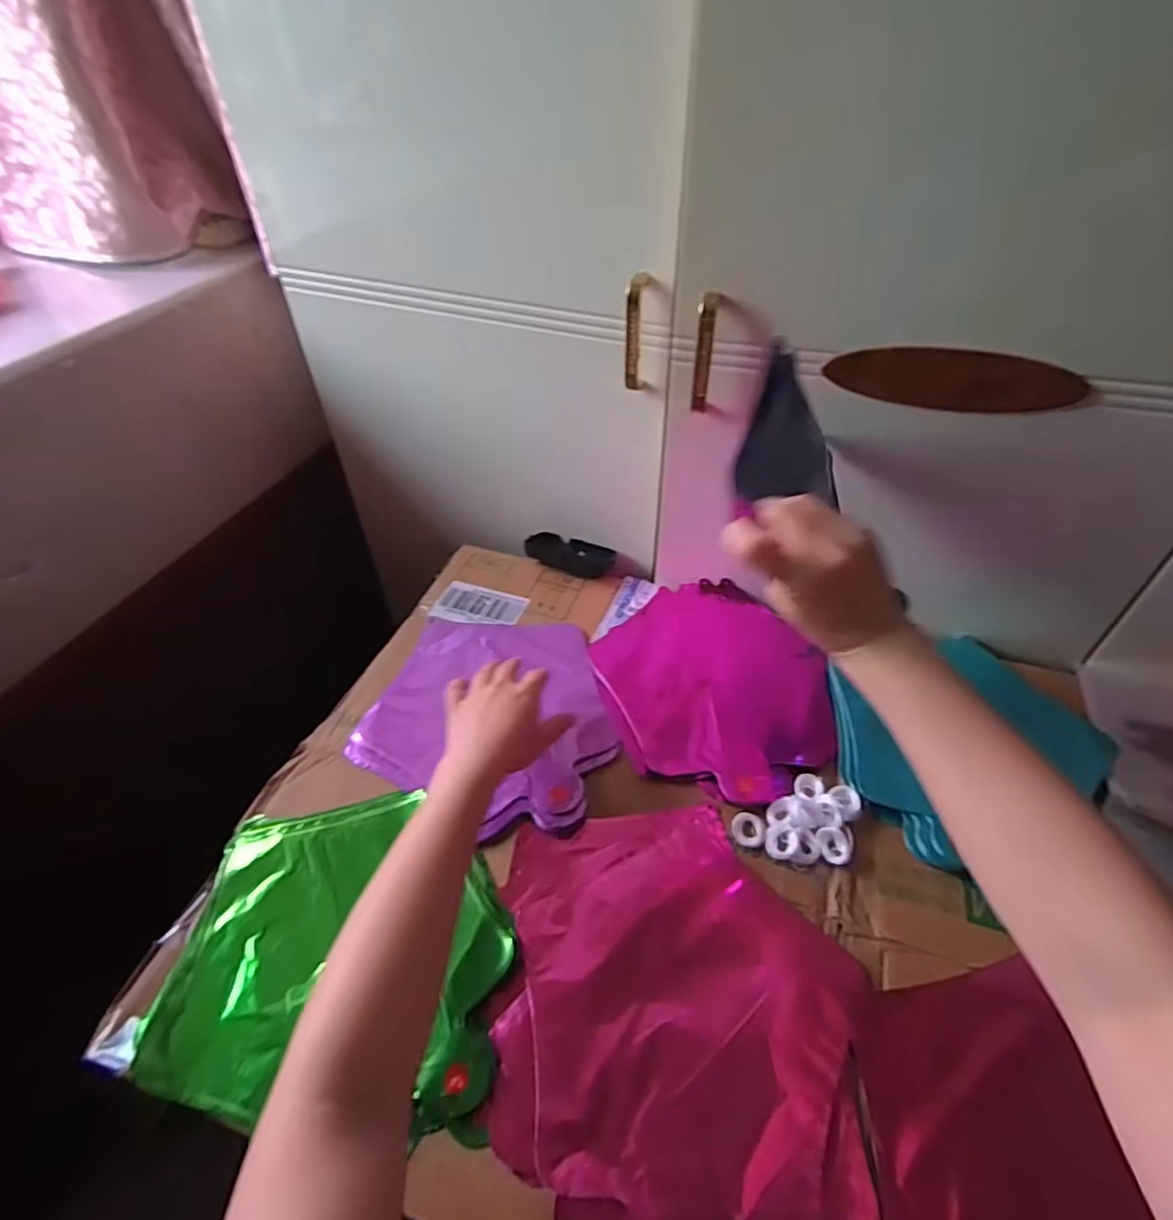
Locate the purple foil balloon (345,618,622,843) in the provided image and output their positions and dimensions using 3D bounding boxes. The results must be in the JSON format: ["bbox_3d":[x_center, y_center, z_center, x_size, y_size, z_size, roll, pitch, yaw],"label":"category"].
[{"bbox_3d":[-0.082,0.087,0.625,0.231,0.015,0.224,13,47,14],"label":"purple foil balloon"}]

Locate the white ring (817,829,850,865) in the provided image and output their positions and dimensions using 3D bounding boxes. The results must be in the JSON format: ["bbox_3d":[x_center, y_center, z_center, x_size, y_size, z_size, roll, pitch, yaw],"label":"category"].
[{"bbox_3d":[0.198,0.190,0.521,0.023,0.014,0.028,-1,45,0],"label":"white ring"}]

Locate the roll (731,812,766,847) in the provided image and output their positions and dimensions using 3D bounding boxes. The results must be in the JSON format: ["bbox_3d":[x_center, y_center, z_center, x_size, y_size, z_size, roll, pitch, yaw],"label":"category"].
[{"bbox_3d":[0.133,0.180,0.535,0.025,0.004,0.030,1,45,2],"label":"roll"}]

